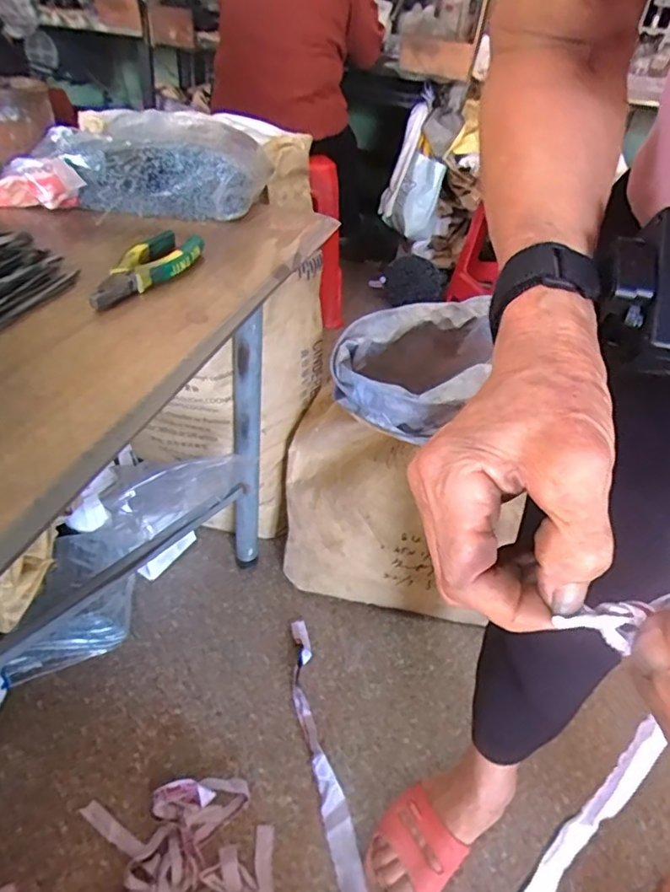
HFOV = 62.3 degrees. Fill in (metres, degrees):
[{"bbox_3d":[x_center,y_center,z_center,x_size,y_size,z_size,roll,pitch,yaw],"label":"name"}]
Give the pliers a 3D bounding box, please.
[{"bbox_3d":[-0.167,-0.161,0.496,0.044,0.017,0.158,13,39,10],"label":"pliers"}]

